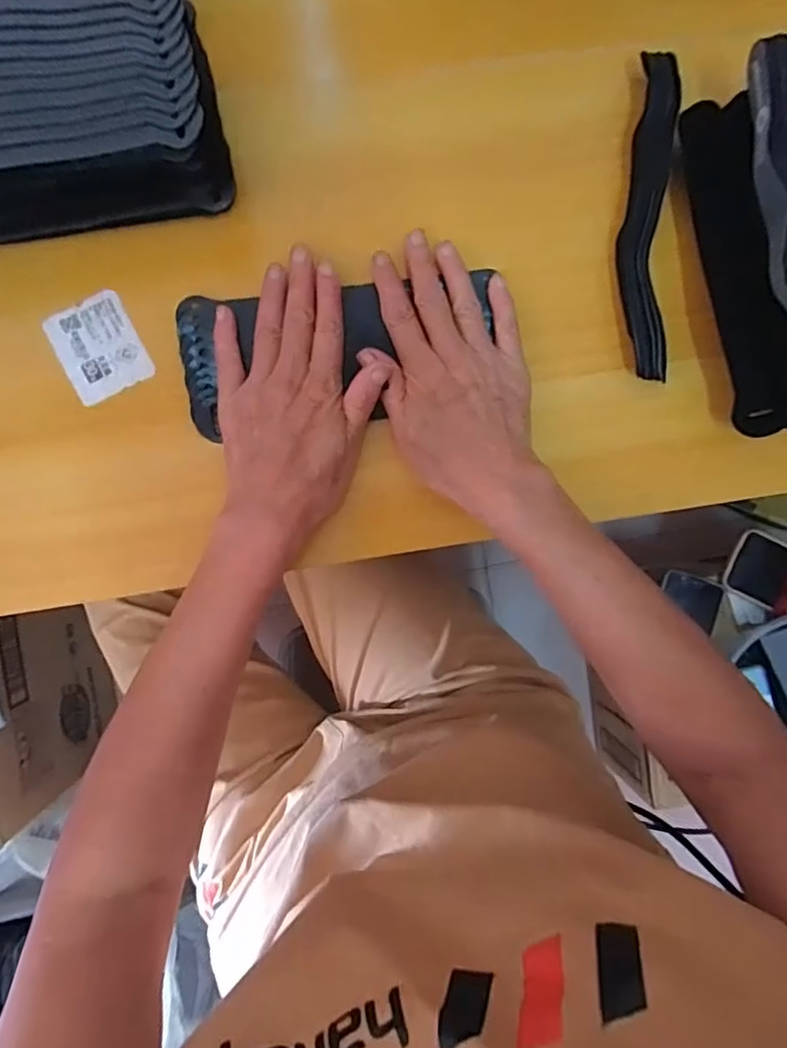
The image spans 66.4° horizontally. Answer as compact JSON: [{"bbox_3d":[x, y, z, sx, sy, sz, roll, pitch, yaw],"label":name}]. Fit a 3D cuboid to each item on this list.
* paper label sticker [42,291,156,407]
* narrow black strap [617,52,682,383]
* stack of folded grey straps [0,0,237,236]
[{"bbox_3d":[-0.180,-0.108,0.369,0.049,0.004,0.058,-27,92,-2],"label":"paper label sticker"},{"bbox_3d":[0.156,-0.185,0.369,0.027,0.019,0.189,1,91,-3],"label":"narrow black strap"},{"bbox_3d":[-0.196,-0.210,0.316,0.204,0.066,0.111,-2,91,-3],"label":"stack of folded grey straps"}]

